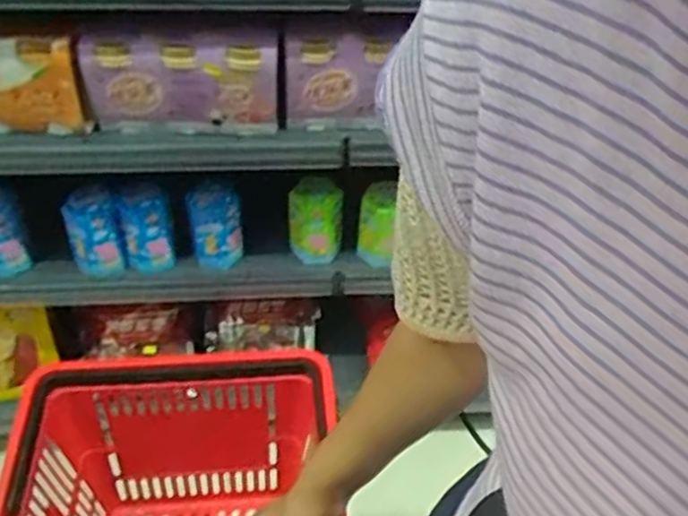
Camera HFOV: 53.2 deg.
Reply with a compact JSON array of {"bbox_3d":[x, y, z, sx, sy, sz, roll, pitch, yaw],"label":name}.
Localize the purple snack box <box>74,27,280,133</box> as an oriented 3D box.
[{"bbox_3d":[-0.210,-0.233,0.882,0.244,0.134,0.042,2,45,-2],"label":"purple snack box"}]

